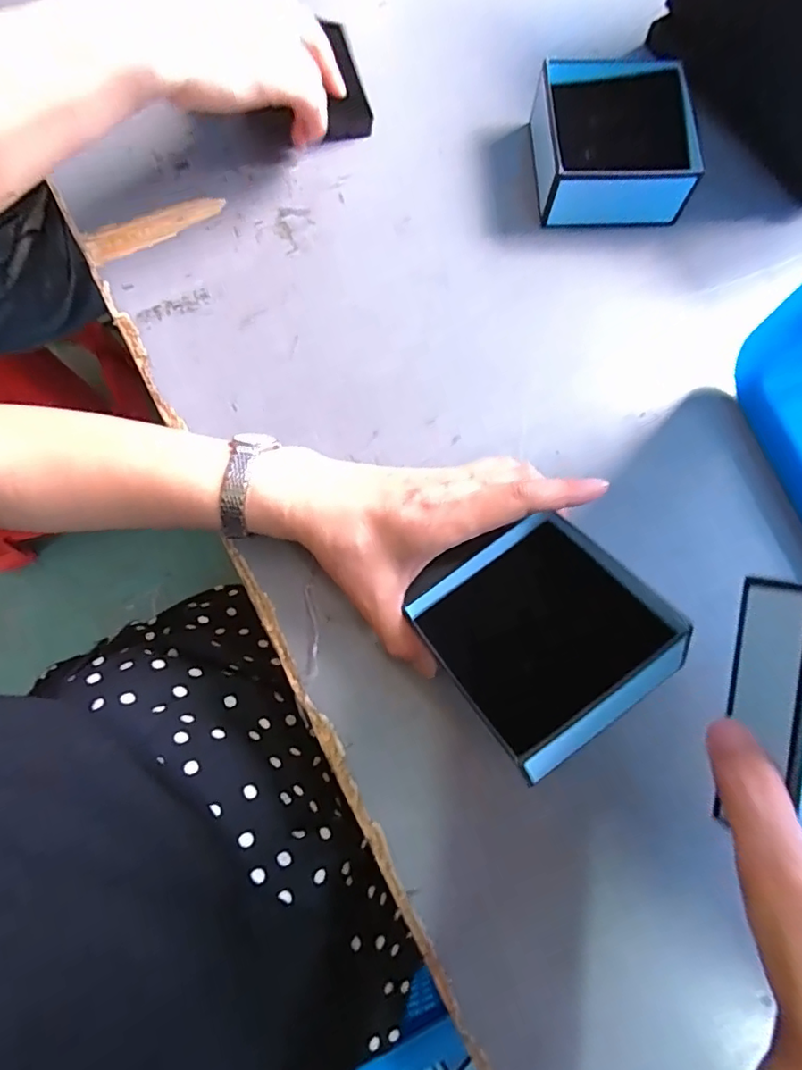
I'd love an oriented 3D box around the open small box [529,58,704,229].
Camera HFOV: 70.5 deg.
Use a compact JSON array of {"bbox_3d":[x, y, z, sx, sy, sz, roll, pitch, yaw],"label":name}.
[{"bbox_3d":[0.144,-0.272,0.394,0.109,0.047,0.105,0,76,-1],"label":"open small box"}]

